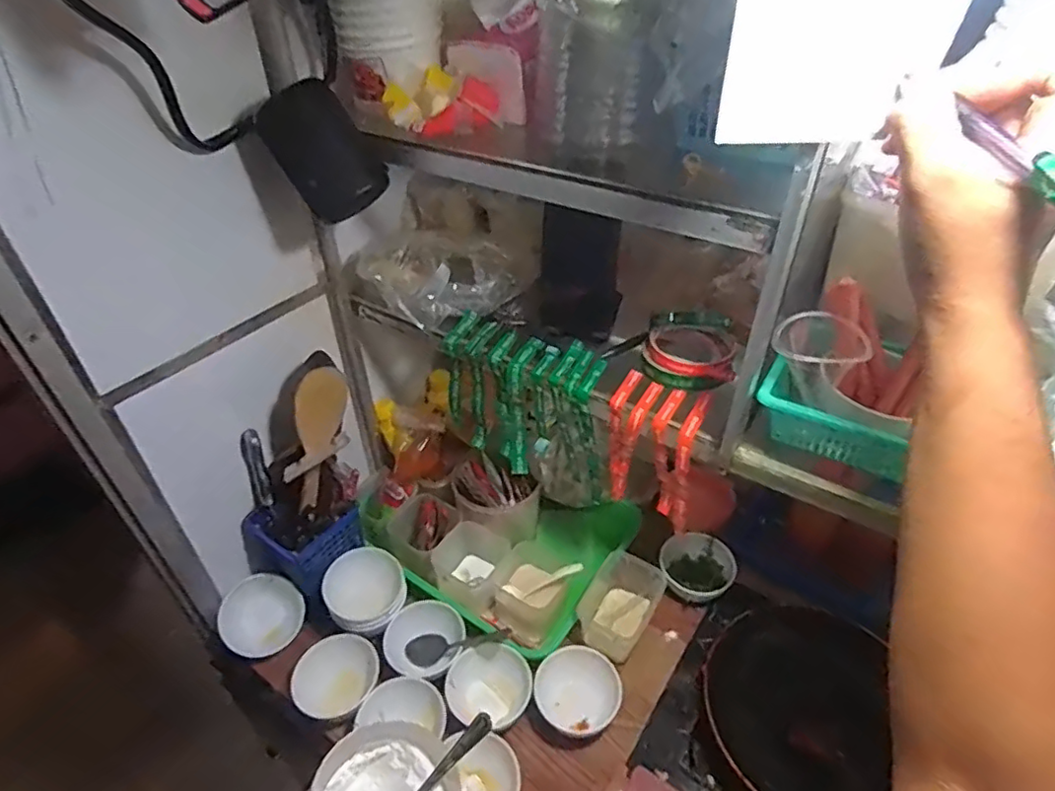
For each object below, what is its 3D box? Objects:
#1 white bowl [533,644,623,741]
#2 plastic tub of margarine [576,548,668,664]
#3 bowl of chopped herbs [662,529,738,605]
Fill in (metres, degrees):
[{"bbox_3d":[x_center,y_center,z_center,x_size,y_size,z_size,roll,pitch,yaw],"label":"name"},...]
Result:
[{"bbox_3d":[0.057,0.331,0.670,0.087,0.046,0.087,-2,40,1],"label":"white bowl"},{"bbox_3d":[0.118,0.253,0.741,0.081,0.071,0.117,26,48,29],"label":"plastic tub of margarine"},{"bbox_3d":[0.220,0.225,0.782,0.090,0.049,0.081,14,43,19],"label":"bowl of chopped herbs"}]

